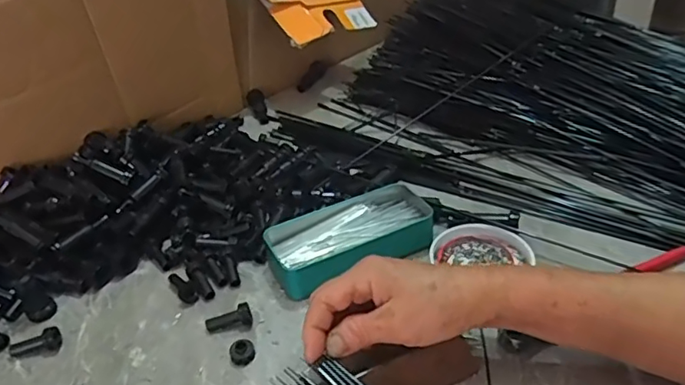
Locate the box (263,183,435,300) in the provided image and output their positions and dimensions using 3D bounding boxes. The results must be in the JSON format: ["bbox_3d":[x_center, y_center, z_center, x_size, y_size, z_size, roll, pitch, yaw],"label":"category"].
[{"bbox_3d":[0.010,0.042,0.515,0.154,0.033,0.070,-21,38,-20],"label":"box"}]

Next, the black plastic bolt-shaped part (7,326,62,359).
[{"bbox_3d":[-0.251,0.122,0.451,0.040,0.015,0.020,-12,35,-8],"label":"black plastic bolt-shaped part"}]

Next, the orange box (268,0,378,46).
[{"bbox_3d":[-0.036,-0.257,0.770,0.150,0.022,0.109,-28,72,-40],"label":"orange box"}]

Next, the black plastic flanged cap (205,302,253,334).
[{"bbox_3d":[-0.093,0.106,0.458,0.037,0.015,0.016,-15,36,-12],"label":"black plastic flanged cap"}]

